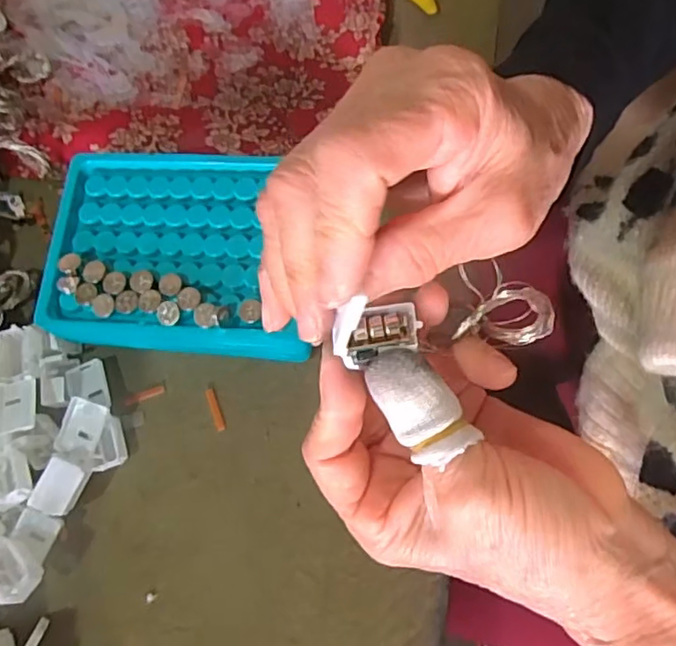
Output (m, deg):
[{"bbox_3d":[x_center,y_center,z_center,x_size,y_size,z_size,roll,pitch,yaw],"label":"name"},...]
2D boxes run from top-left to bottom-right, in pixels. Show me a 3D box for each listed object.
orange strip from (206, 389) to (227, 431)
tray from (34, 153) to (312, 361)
[{"bbox_3d":[-0.062,0.043,0.297,0.004,0.004,0.023,-22,72,-2],"label":"orange strip"},{"bbox_3d":[-0.081,-0.035,0.301,0.126,0.034,0.099,3,73,6],"label":"tray"}]

